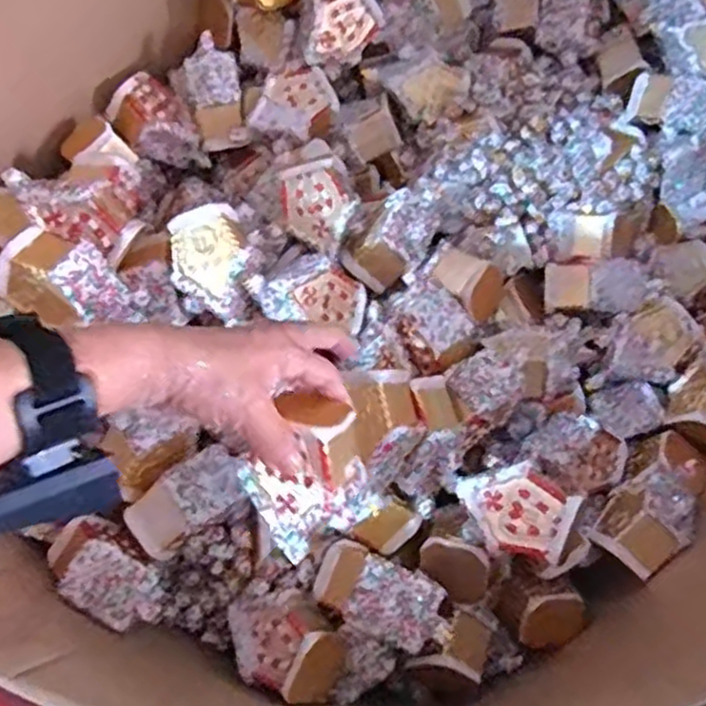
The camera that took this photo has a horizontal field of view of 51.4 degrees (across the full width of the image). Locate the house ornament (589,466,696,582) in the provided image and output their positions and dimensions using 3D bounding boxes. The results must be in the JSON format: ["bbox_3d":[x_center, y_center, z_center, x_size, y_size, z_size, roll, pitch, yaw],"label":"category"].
[{"bbox_3d":[0.228,0.127,0.561,0.084,0.047,0.056,-41,81,-9],"label":"house ornament"}]

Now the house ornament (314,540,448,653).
[{"bbox_3d":[0.017,0.165,0.501,0.082,0.049,0.047,24,78,5],"label":"house ornament"}]

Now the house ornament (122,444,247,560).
[{"bbox_3d":[-0.119,0.106,0.528,0.085,0.046,0.044,-38,80,-8],"label":"house ornament"}]

